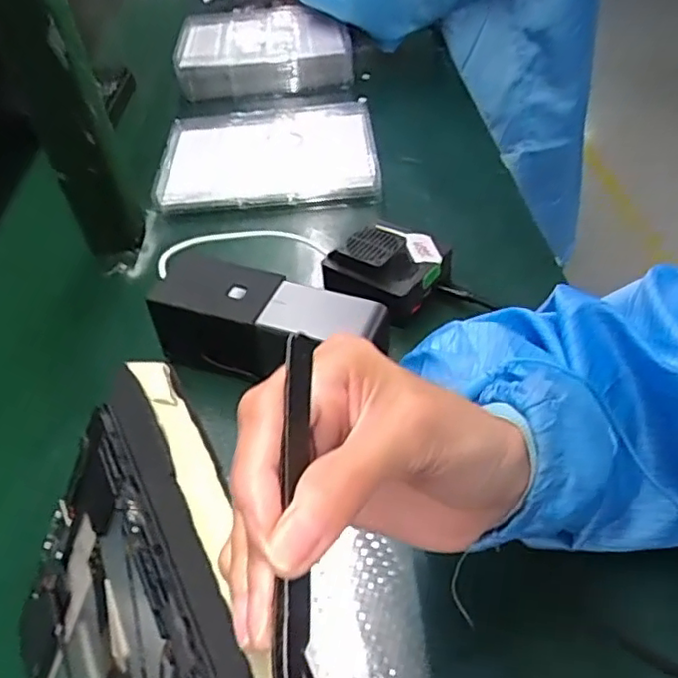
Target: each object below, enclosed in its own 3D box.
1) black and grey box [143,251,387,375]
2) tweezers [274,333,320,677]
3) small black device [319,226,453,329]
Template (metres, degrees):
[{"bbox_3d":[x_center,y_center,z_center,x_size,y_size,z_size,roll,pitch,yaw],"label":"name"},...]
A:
[{"bbox_3d":[-0.055,-0.008,0.449,0.173,0.058,0.063,15,48,21],"label":"black and grey box"},{"bbox_3d":[-0.012,0.055,0.169,0.007,0.012,0.118,-1,67,5],"label":"tweezers"},{"bbox_3d":[0.037,-0.056,0.494,0.071,0.042,0.075,30,54,32],"label":"small black device"}]

